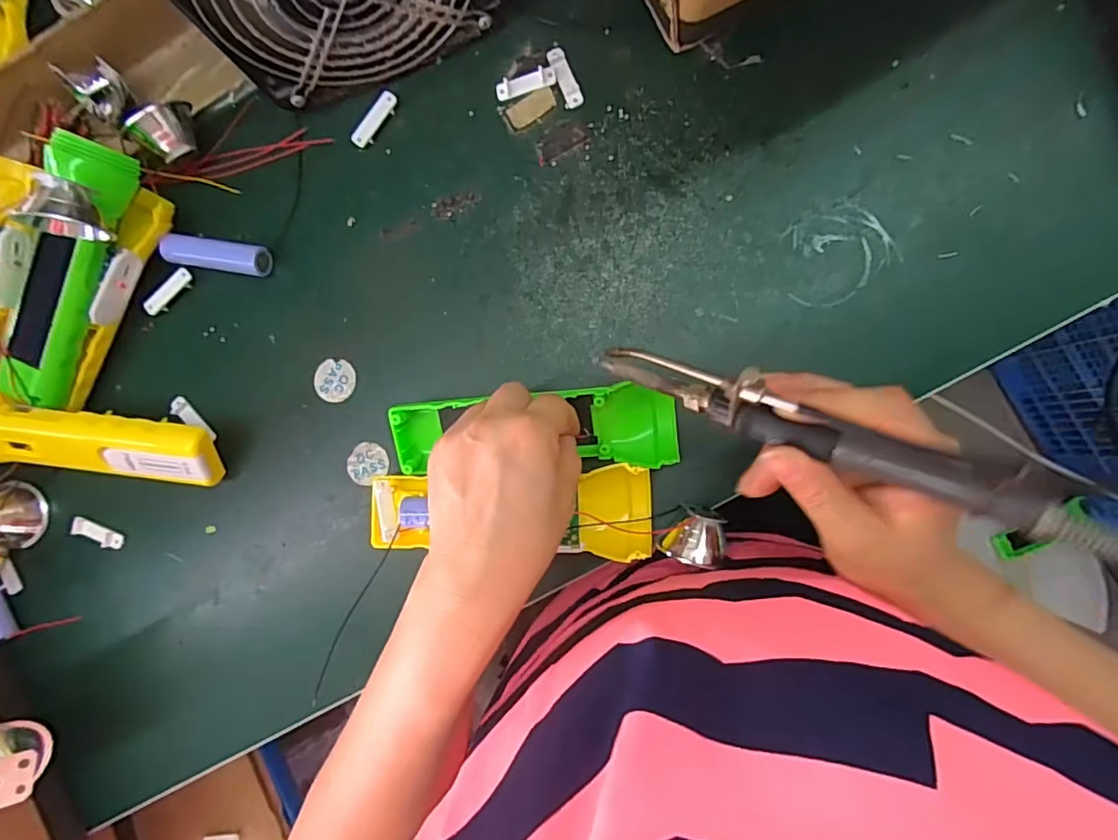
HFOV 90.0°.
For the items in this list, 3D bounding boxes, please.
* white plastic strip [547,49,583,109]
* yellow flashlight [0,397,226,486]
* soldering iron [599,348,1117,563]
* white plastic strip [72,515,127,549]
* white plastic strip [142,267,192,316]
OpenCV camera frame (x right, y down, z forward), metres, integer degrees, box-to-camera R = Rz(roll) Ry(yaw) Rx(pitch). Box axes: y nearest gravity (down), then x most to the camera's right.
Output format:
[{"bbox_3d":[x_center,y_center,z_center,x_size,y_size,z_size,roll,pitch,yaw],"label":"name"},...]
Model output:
[{"bbox_3d":[0.003,-0.206,0.335,0.010,0.004,0.038,-22,87,6],"label":"white plastic strip"},{"bbox_3d":[-0.295,0.013,0.345,0.167,0.051,0.040,9,90,6],"label":"yellow flashlight"},{"bbox_3d":[0.098,0.003,0.218,0.200,0.027,0.018,25,92,33],"label":"soldering iron"},{"bbox_3d":[-0.303,0.074,0.366,0.034,0.009,0.012,20,92,6],"label":"white plastic strip"},{"bbox_3d":[-0.252,-0.083,0.360,0.037,0.006,0.009,-42,85,4],"label":"white plastic strip"}]

